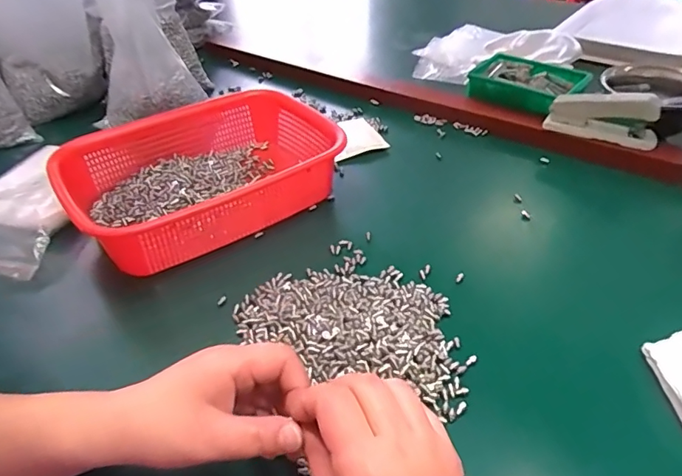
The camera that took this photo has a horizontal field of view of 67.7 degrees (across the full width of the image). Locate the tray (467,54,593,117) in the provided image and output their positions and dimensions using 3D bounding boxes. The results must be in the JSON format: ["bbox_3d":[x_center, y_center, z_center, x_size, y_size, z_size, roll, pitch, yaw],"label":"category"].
[{"bbox_3d":[0.259,-0.214,0.709,0.110,0.032,0.138,-30,47,-29],"label":"tray"}]

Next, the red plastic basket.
[{"bbox_3d":[-0.139,-0.078,0.572,0.304,0.068,0.209,-25,45,-25],"label":"red plastic basket"}]

